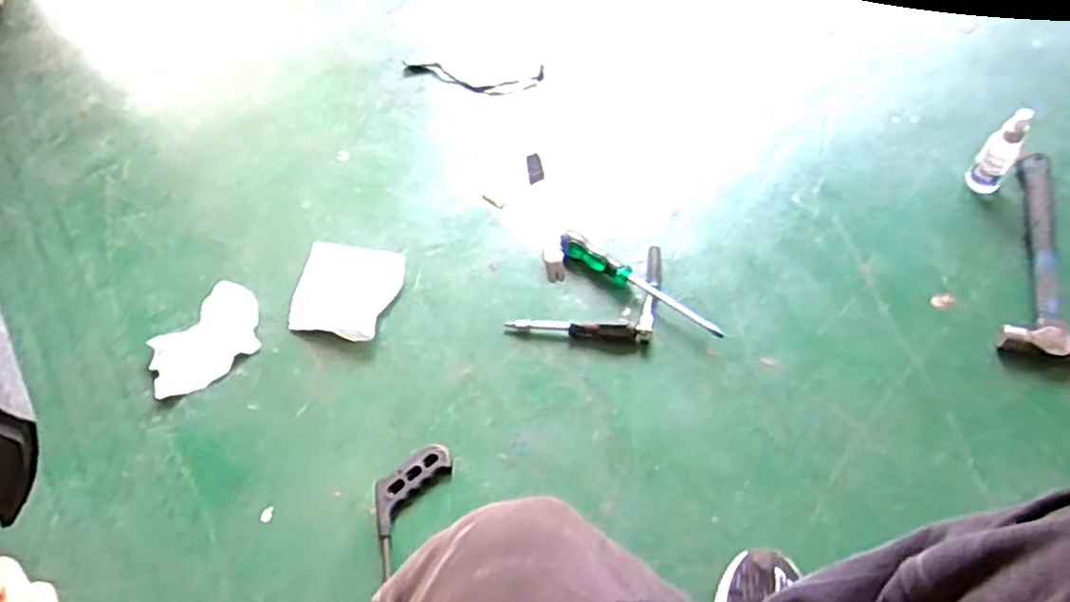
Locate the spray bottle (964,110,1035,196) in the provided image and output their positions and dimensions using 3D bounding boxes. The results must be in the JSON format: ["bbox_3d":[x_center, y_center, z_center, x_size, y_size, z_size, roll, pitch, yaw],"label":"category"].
[{"bbox_3d":[0.641,-0.204,1.007,0.048,0.136,0.048,35,68,21],"label":"spray bottle"}]

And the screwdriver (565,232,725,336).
[{"bbox_3d":[0.140,-0.024,0.996,0.254,0.033,0.034,35,67,21],"label":"screwdriver"}]

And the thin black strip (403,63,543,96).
[{"bbox_3d":[-0.106,-0.378,1.241,0.239,0.004,0.076,0,60,3],"label":"thin black strip"}]

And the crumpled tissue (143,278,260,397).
[{"bbox_3d":[-0.450,0.054,0.999,0.165,0.016,0.114,-39,65,-18],"label":"crumpled tissue"}]

